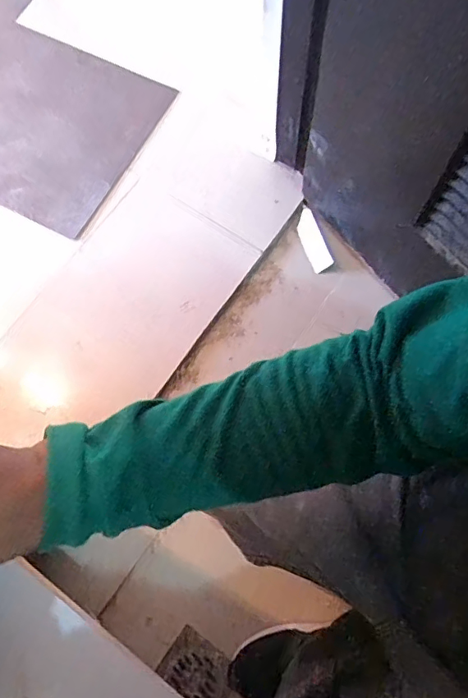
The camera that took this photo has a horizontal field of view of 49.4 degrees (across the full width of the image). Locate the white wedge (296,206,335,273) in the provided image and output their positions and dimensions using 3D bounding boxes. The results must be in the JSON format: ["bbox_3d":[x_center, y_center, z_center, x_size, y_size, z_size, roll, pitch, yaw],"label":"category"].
[{"bbox_3d":[0.134,-0.186,0.874,0.039,0.009,0.113,-26,83,21],"label":"white wedge"}]

